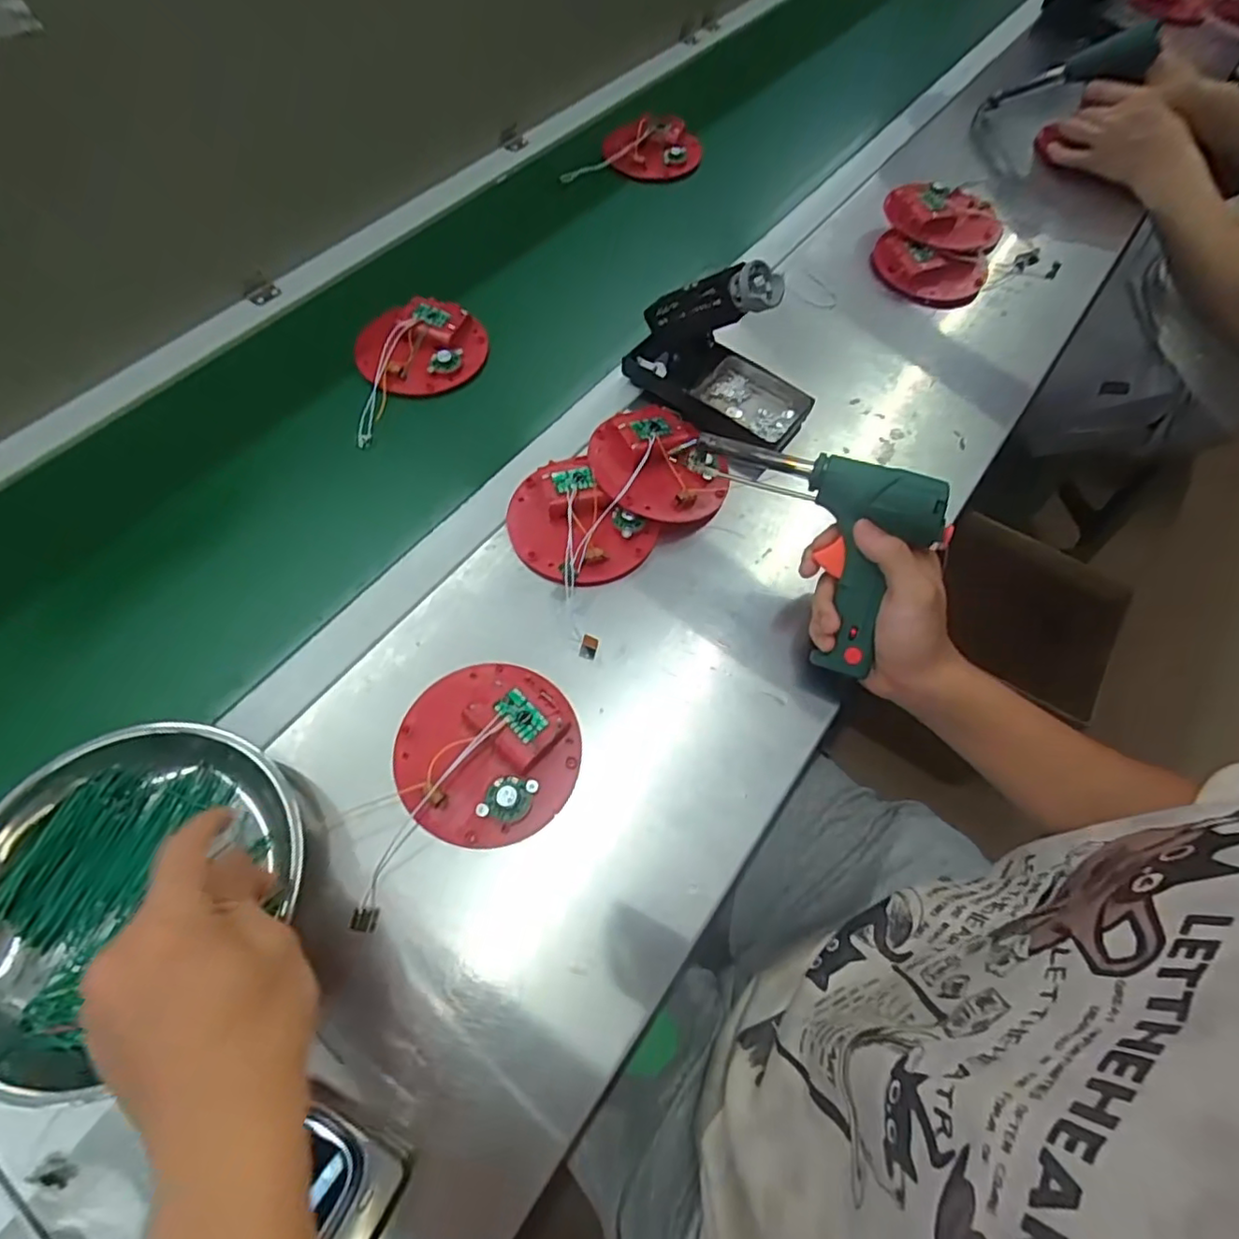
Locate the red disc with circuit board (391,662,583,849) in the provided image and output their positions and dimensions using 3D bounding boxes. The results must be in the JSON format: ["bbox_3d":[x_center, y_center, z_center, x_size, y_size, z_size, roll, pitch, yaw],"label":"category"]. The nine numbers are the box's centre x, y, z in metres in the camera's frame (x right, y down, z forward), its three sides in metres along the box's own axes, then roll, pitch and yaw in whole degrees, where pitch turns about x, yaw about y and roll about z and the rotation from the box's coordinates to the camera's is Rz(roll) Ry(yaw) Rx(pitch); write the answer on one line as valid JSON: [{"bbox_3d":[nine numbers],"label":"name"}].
[{"bbox_3d":[-0.088,0.087,0.417,0.117,0.029,0.117,1,64,-2],"label":"red disc with circuit board"}]

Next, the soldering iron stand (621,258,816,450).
[{"bbox_3d":[0.088,-0.229,0.526,0.166,0.117,0.088,30,66,11],"label":"soldering iron stand"}]

